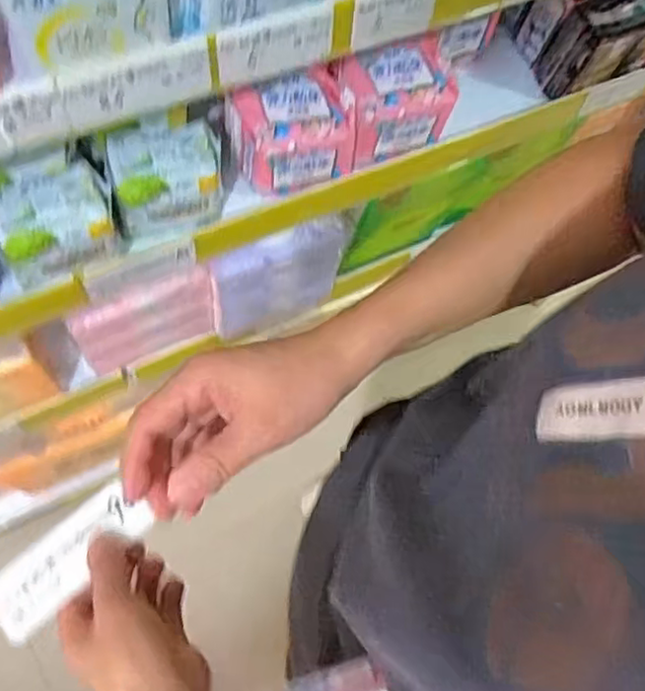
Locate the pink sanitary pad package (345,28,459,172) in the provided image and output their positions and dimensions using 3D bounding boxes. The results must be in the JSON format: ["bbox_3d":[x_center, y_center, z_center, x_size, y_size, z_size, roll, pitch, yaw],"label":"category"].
[{"bbox_3d":[0.078,-0.250,0.709,0.118,0.088,0.066,-23,71,-10],"label":"pink sanitary pad package"}]

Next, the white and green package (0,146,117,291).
[{"bbox_3d":[-0.244,-0.110,0.601,0.112,0.066,0.076,-17,70,-8],"label":"white and green package"}]

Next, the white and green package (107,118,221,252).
[{"bbox_3d":[-0.147,-0.154,0.644,0.097,0.084,0.072,-12,69,-6],"label":"white and green package"}]

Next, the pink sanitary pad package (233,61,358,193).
[{"bbox_3d":[-0.026,-0.210,0.677,0.114,0.090,0.070,-11,69,-6],"label":"pink sanitary pad package"}]

